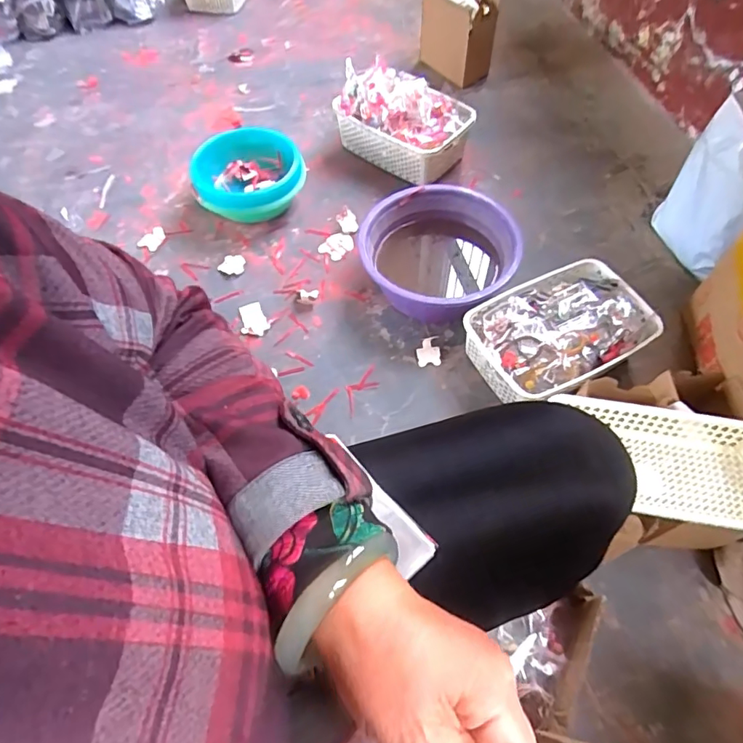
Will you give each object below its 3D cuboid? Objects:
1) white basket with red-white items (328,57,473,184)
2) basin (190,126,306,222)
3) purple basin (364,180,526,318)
[{"bbox_3d":[0.064,-0.558,1.163,0.307,0.160,0.172,27,63,17],"label":"white basket with red-white items"},{"bbox_3d":[-0.260,-0.406,1.104,0.230,0.108,0.234,-1,59,1],"label":"basin"},{"bbox_3d":[0.131,-0.210,0.971,0.283,0.117,0.274,-1,59,1],"label":"purple basin"}]

